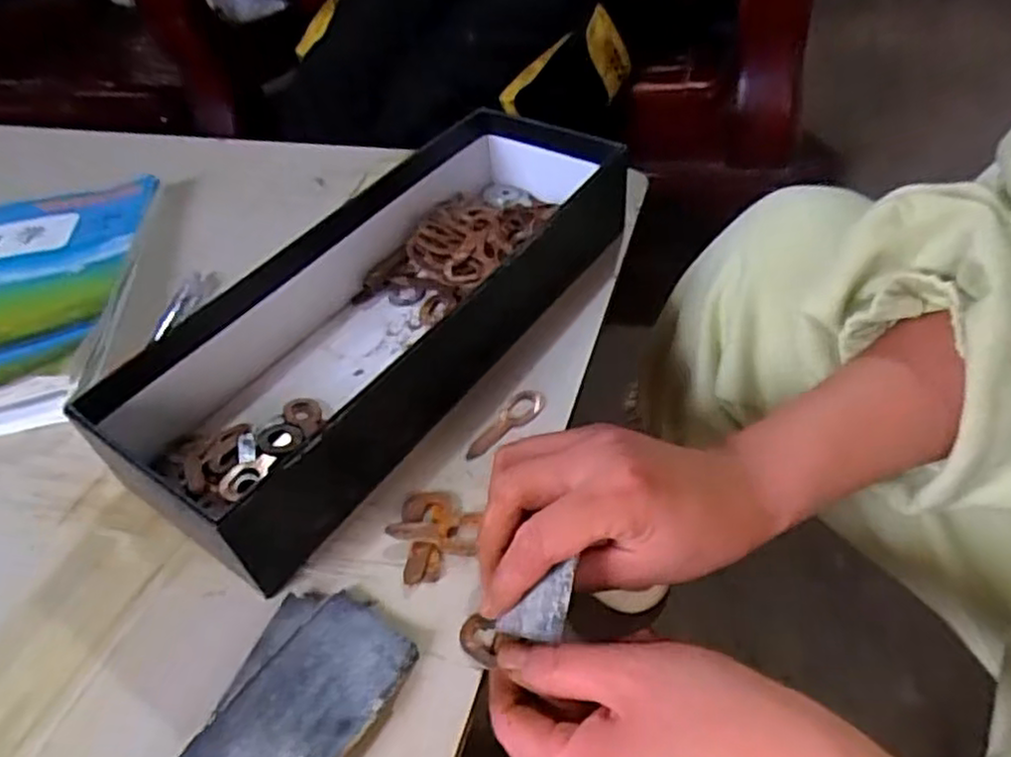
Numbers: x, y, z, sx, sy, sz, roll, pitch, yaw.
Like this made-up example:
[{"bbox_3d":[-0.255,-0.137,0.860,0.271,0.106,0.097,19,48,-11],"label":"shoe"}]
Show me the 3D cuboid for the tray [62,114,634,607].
[{"bbox_3d":[-0.069,-0.052,0.440,0.160,0.070,0.351,27,55,29],"label":"tray"}]

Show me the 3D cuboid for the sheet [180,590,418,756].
[{"bbox_3d":[-0.096,0.149,0.285,0.055,0.004,0.134,24,53,32],"label":"sheet"}]

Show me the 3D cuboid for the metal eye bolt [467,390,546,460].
[{"bbox_3d":[0.000,0.026,0.395,0.017,0.005,0.057,32,57,32],"label":"metal eye bolt"}]

